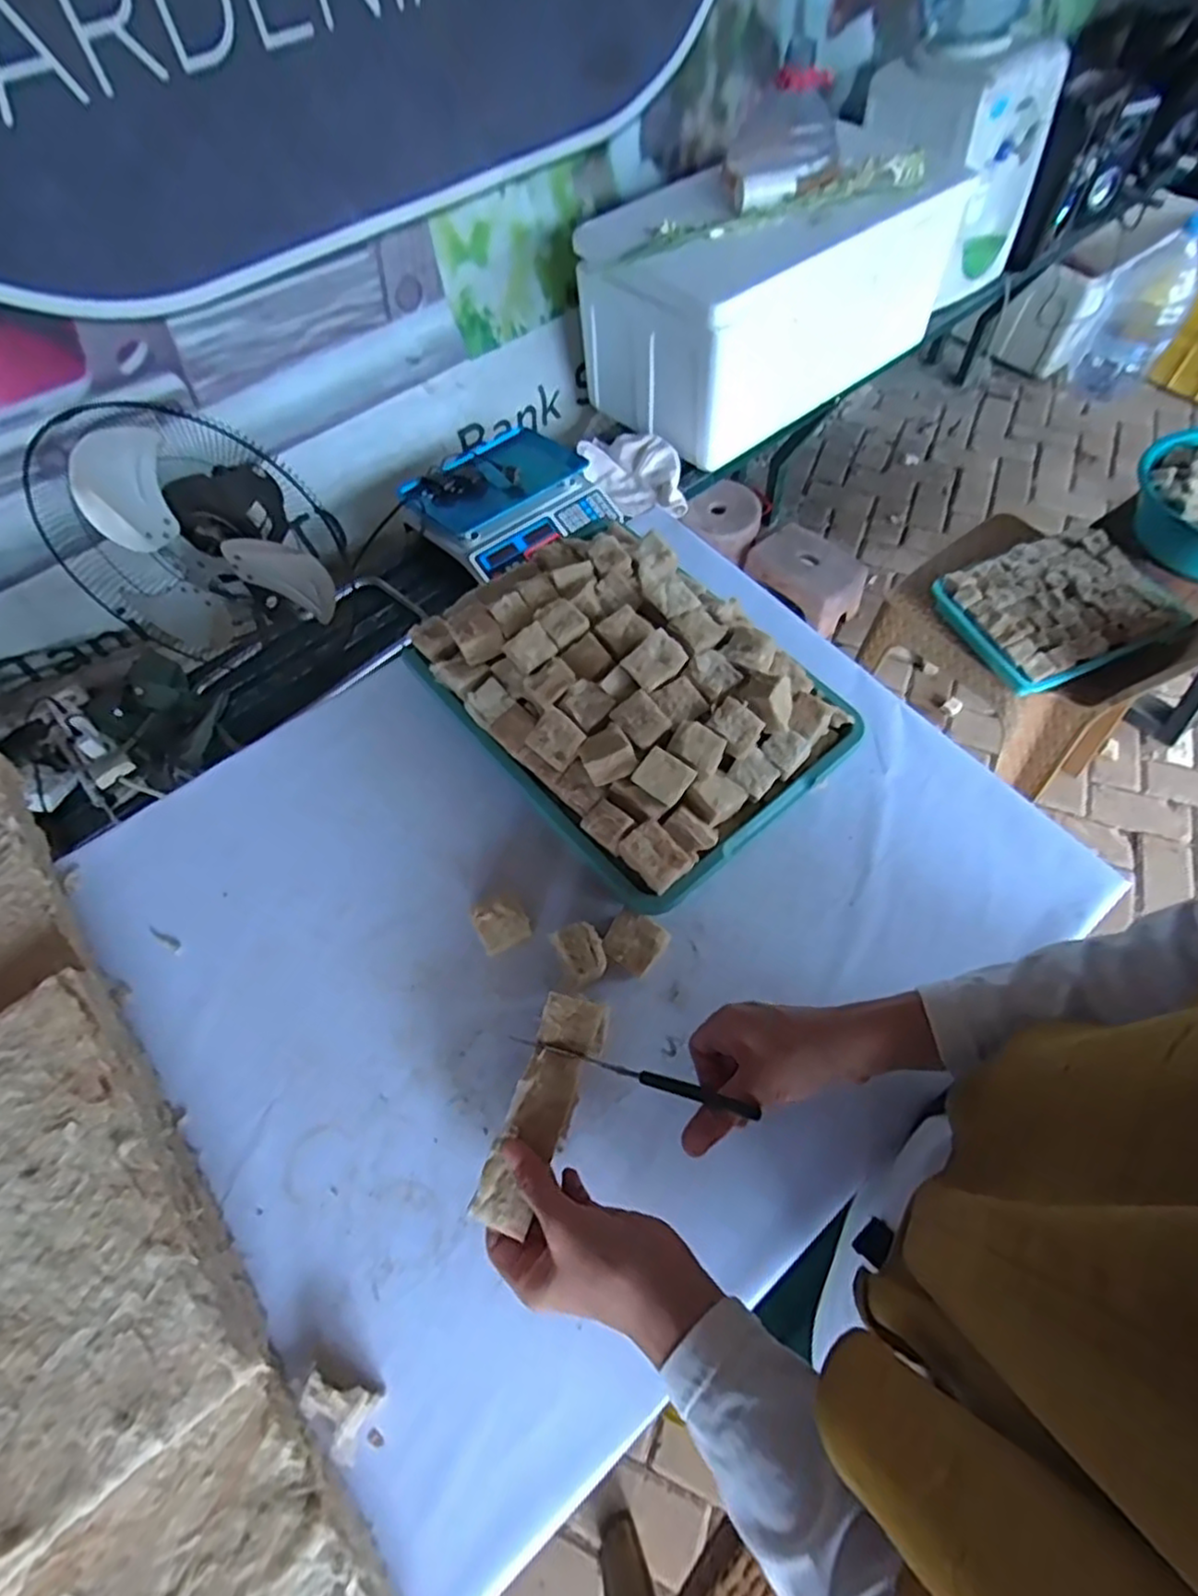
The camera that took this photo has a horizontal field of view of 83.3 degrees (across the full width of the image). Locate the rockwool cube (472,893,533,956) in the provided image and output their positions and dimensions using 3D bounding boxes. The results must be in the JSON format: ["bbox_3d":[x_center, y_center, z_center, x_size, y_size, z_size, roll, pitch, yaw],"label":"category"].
[{"bbox_3d":[-0.076,0.100,0.533,0.039,0.029,0.039,-27,61,-11],"label":"rockwool cube"}]

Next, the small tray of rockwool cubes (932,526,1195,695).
[{"bbox_3d":[0.800,-0.332,1.166,0.338,0.073,0.261,-21,60,-8],"label":"small tray of rockwool cubes"}]

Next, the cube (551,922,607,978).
[{"bbox_3d":[-0.011,0.119,0.513,0.031,0.032,0.041,-29,62,-12],"label":"cube"}]

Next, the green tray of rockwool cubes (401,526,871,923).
[{"bbox_3d":[0.024,-0.104,0.583,0.260,0.079,0.333,-39,64,-17],"label":"green tray of rockwool cubes"}]

